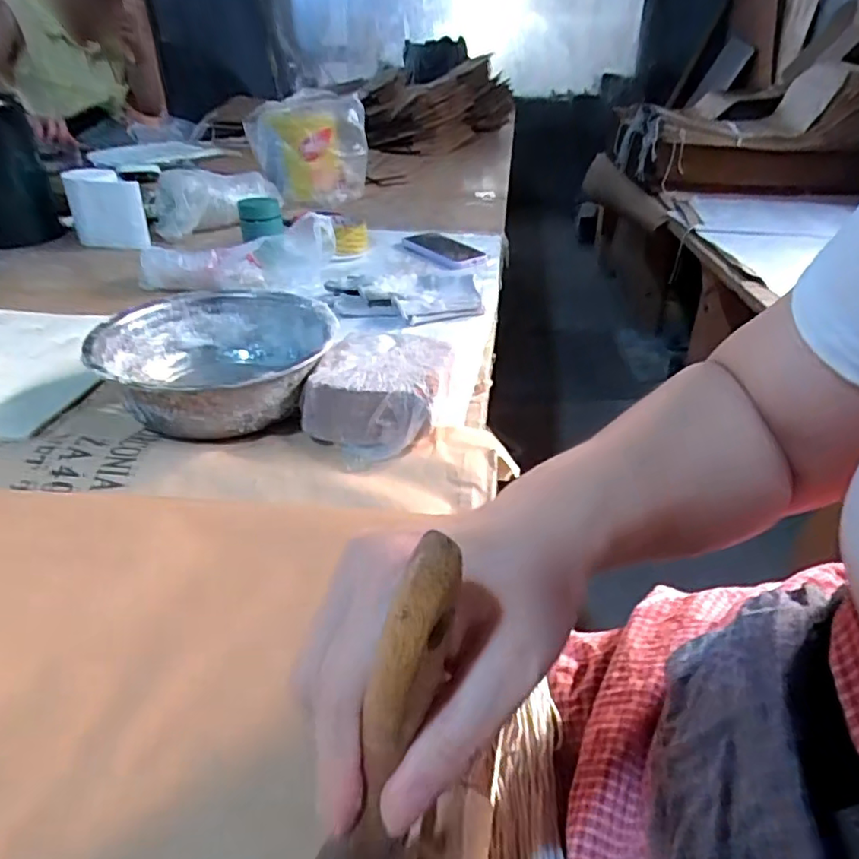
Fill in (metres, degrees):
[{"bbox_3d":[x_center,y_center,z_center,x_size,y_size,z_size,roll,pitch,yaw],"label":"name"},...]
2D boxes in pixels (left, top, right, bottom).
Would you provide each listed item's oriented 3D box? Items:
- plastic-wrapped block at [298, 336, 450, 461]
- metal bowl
[{"bbox_3d":[-0.045,-0.035,0.566,0.117,0.058,0.126,5,31,10],"label":"plastic-wrapped block"},{"bbox_3d":[-0.204,-0.066,0.599,0.209,0.073,0.215,-11,32,-19],"label":"metal bowl"}]

